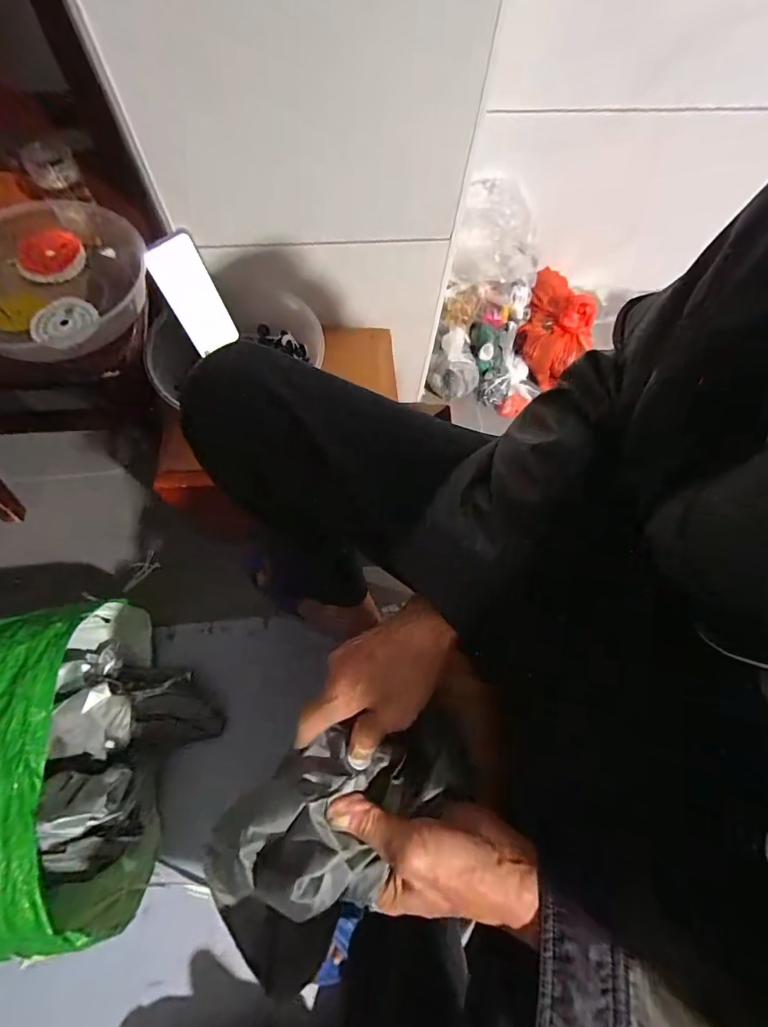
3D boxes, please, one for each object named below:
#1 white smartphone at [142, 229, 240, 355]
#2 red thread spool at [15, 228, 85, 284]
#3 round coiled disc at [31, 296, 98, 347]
[{"bbox_3d":[-0.266,-0.306,0.603,0.072,0.153,0.011,-40,56,-15],"label":"white smartphone"},{"bbox_3d":[-0.410,-0.317,0.523,0.073,0.010,0.067,-4,86,-9],"label":"red thread spool"},{"bbox_3d":[-0.373,-0.224,0.494,0.057,0.021,0.071,37,72,10],"label":"round coiled disc"}]

